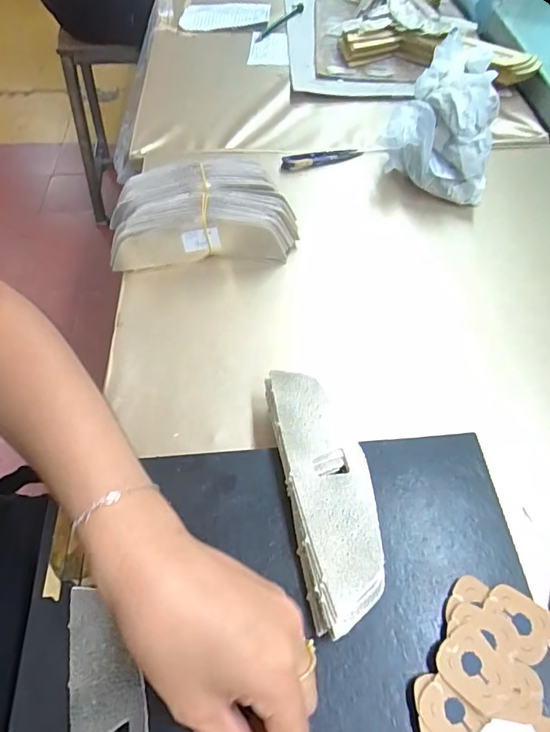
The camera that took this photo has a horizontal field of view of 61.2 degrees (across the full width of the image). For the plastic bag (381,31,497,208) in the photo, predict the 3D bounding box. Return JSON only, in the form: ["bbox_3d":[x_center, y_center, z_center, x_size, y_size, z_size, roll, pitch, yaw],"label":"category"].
[{"bbox_3d":[0.192,-0.289,0.537,0.115,0.099,0.185,13,58,8],"label":"plastic bag"}]

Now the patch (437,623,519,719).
[{"bbox_3d":[0.113,0.170,0.259,0.034,0.004,0.041,-34,63,-20],"label":"patch"}]

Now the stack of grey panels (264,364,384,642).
[{"bbox_3d":[0.034,0.079,0.312,0.053,0.023,0.167,-9,58,-6],"label":"stack of grey panels"}]

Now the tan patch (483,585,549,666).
[{"bbox_3d":[0.143,0.151,0.274,0.037,0.004,0.034,39,65,24],"label":"tan patch"}]

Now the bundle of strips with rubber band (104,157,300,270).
[{"bbox_3d":[-0.073,-0.156,0.475,0.184,0.057,0.102,-7,57,-5],"label":"bundle of strips with rubber band"}]

